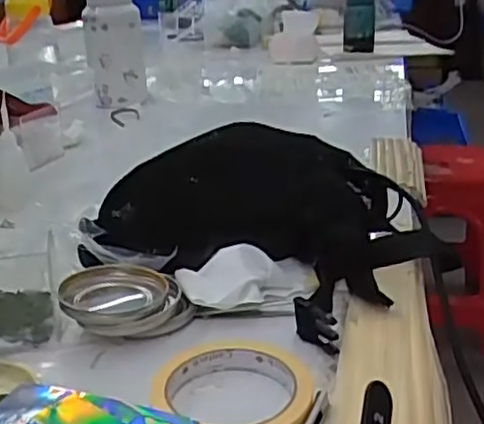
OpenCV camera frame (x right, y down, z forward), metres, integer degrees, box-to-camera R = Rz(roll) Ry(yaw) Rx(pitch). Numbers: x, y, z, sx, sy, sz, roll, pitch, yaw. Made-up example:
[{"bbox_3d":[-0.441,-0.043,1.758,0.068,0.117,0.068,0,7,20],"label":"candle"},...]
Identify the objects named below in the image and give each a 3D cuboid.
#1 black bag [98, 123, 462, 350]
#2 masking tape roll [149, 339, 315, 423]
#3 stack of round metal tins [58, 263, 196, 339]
[{"bbox_3d":[0.021,-0.007,0.607,0.195,0.093,0.294,-22,29,-40],"label":"black bag"},{"bbox_3d":[-0.002,0.110,0.417,0.093,0.017,0.096,-2,22,1],"label":"masking tape roll"},{"bbox_3d":[-0.087,0.067,0.513,0.092,0.030,0.081,-7,22,-12],"label":"stack of round metal tins"}]

